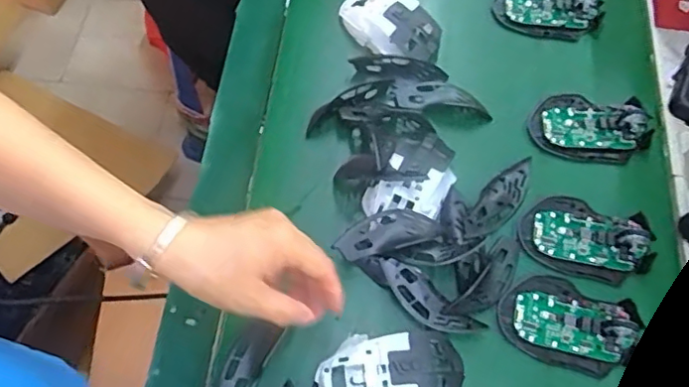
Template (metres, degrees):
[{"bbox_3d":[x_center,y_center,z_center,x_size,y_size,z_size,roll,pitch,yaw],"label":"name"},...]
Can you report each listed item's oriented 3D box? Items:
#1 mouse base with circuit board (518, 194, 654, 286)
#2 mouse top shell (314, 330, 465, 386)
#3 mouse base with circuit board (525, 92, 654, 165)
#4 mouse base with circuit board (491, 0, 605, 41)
[{"bbox_3d":[0.219,0.040,0.524,0.113,0.020,0.072,18,65,11],"label":"mouse base with circuit board"},{"bbox_3d":[0.037,0.149,0.471,0.115,0.044,0.069,-1,64,2],"label":"mouse top shell"},{"bbox_3d":[0.244,-0.065,0.573,0.113,0.020,0.069,10,64,7],"label":"mouse base with circuit board"},{"bbox_3d":[0.224,-0.202,0.638,0.111,0.027,0.062,19,65,11],"label":"mouse base with circuit board"}]

